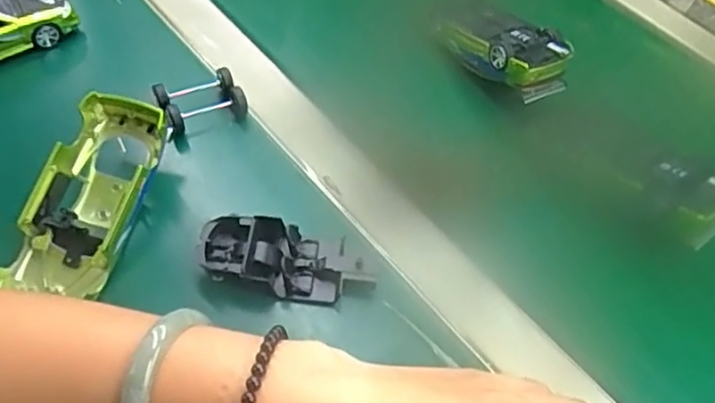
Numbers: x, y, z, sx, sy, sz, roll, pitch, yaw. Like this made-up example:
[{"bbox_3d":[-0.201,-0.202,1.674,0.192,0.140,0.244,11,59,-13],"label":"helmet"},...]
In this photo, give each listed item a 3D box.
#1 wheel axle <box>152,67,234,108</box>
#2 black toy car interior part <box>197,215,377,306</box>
[{"bbox_3d":[-0.114,-0.080,0.434,0.053,0.013,0.016,-14,56,-12],"label":"wheel axle"},{"bbox_3d":[-0.040,0.034,0.366,0.100,0.025,0.043,6,54,2],"label":"black toy car interior part"}]

